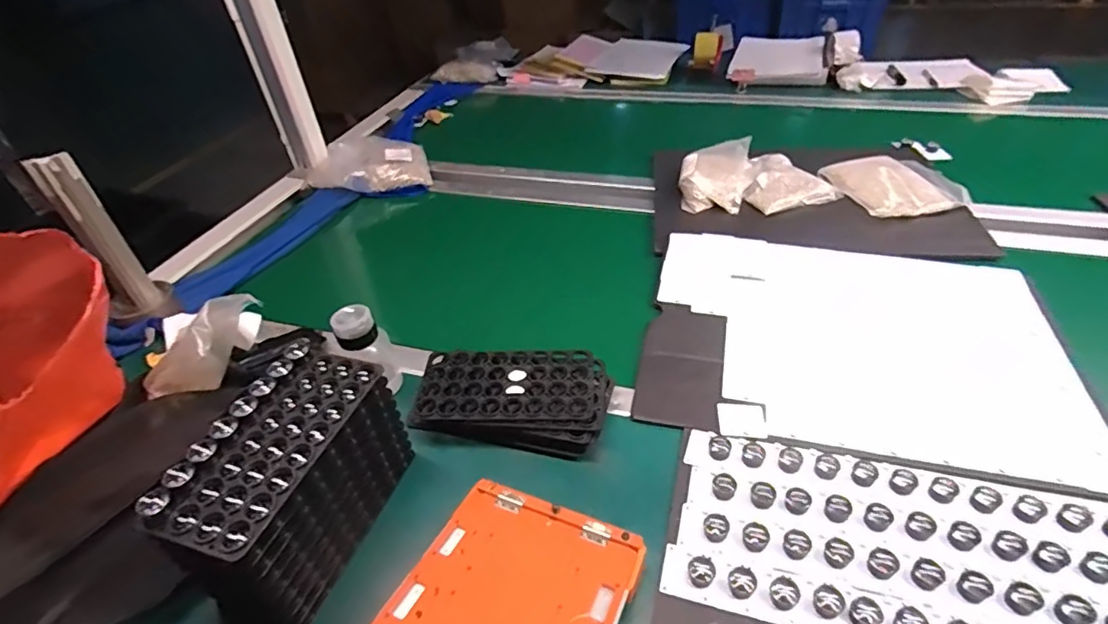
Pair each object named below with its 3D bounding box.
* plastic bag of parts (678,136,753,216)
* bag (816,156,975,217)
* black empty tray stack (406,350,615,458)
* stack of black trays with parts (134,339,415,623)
[{"bbox_3d":[0.282,-0.237,0.969,0.121,0.061,0.166,8,42,16],"label":"plastic bag of parts"},{"bbox_3d":[0.568,-0.213,0.923,0.182,0.023,0.177,-8,41,-2],"label":"bag"},{"bbox_3d":[-0.047,0.100,0.627,0.213,0.043,0.123,4,41,12],"label":"black empty tray stack"},{"bbox_3d":[-0.232,0.151,0.501,0.100,0.145,0.211,9,43,17],"label":"stack of black trays with parts"}]

